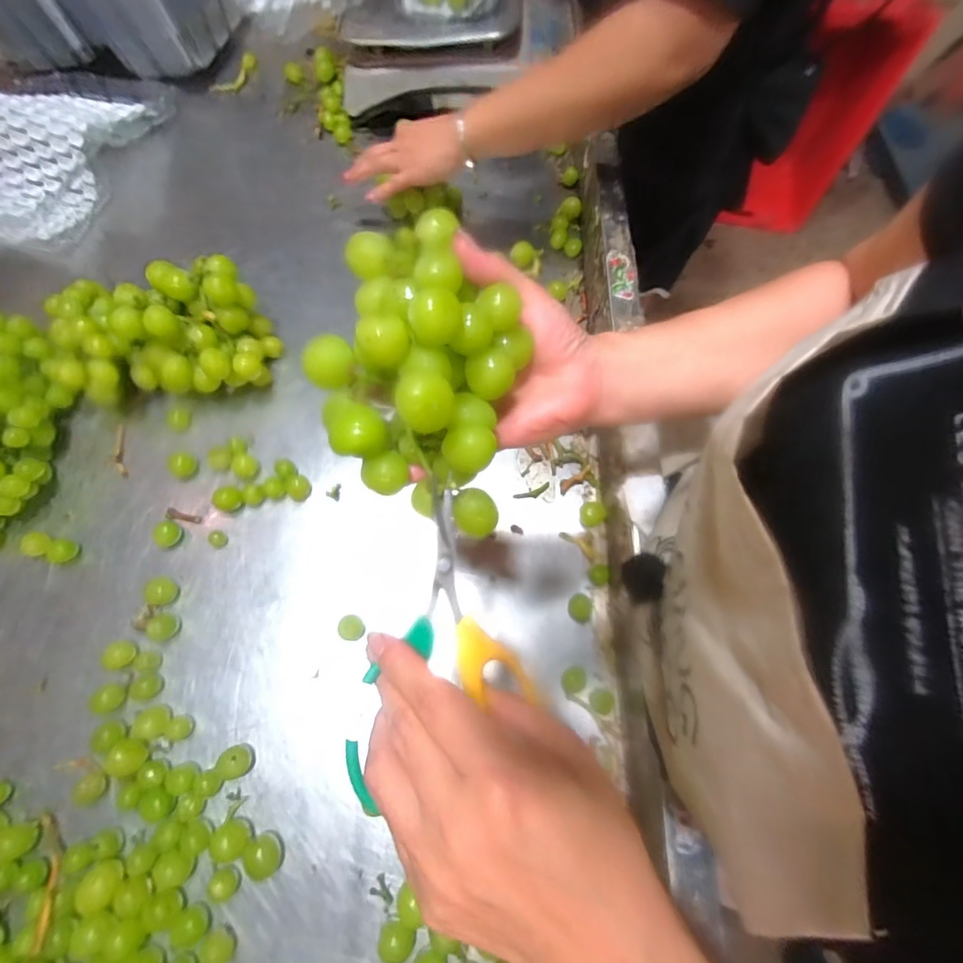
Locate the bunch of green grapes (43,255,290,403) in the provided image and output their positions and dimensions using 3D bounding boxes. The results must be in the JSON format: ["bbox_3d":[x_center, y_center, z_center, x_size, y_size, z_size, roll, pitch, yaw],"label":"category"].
[{"bbox_3d":[-0.354,-0.157,0.522,0.218,0.114,0.108,-7,66,-5],"label":"bunch of green grapes"}]

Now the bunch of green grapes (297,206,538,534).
[{"bbox_3d":[-0.033,-0.069,0.238,0.101,0.068,0.147,9,70,6],"label":"bunch of green grapes"}]

